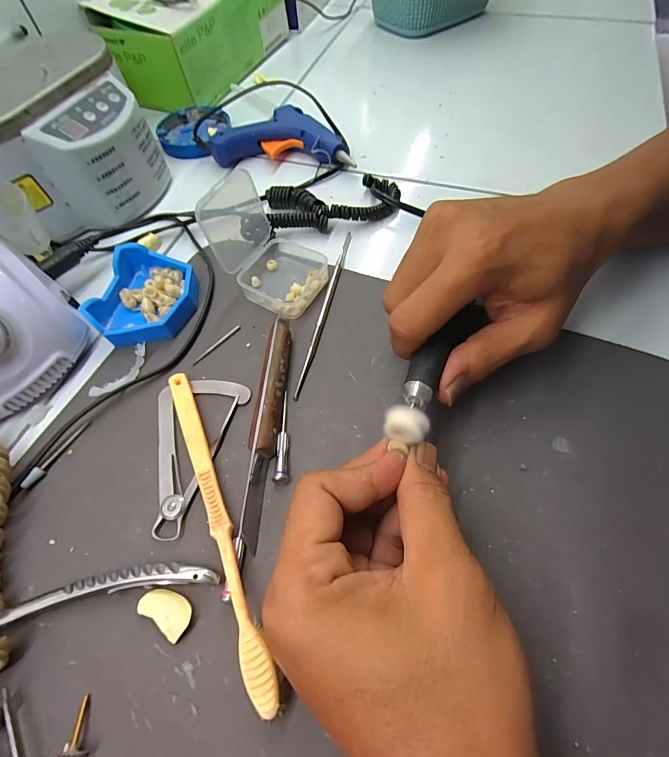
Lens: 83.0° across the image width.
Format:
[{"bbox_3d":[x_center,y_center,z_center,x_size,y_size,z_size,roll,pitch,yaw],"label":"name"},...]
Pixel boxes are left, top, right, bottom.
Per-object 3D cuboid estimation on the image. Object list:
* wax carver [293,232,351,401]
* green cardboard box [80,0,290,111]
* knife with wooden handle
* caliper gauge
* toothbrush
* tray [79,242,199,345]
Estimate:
[{"bbox_3d":[-0.006,-0.054,0.279,0.006,0.006,0.155,11,62,9],"label":"wax carver"},{"bbox_3d":[-0.156,-0.425,0.447,0.116,0.090,0.221,21,64,14],"label":"green cardboard box"},{"bbox_3d":[-0.040,0.020,0.233,0.016,0.015,0.150,1,61,3],"label":"knife with wooden handle"},{"bbox_3d":[-0.097,0.040,0.232,0.055,0.005,0.098,16,63,11],"label":"caliper gauge"},{"bbox_3d":[-0.065,0.069,0.204,0.013,0.019,0.183,-23,62,-10],"label":"toothbrush"},{"bbox_3d":[-0.139,-0.064,0.281,0.069,0.023,0.076,-4,61,0],"label":"tray"}]

